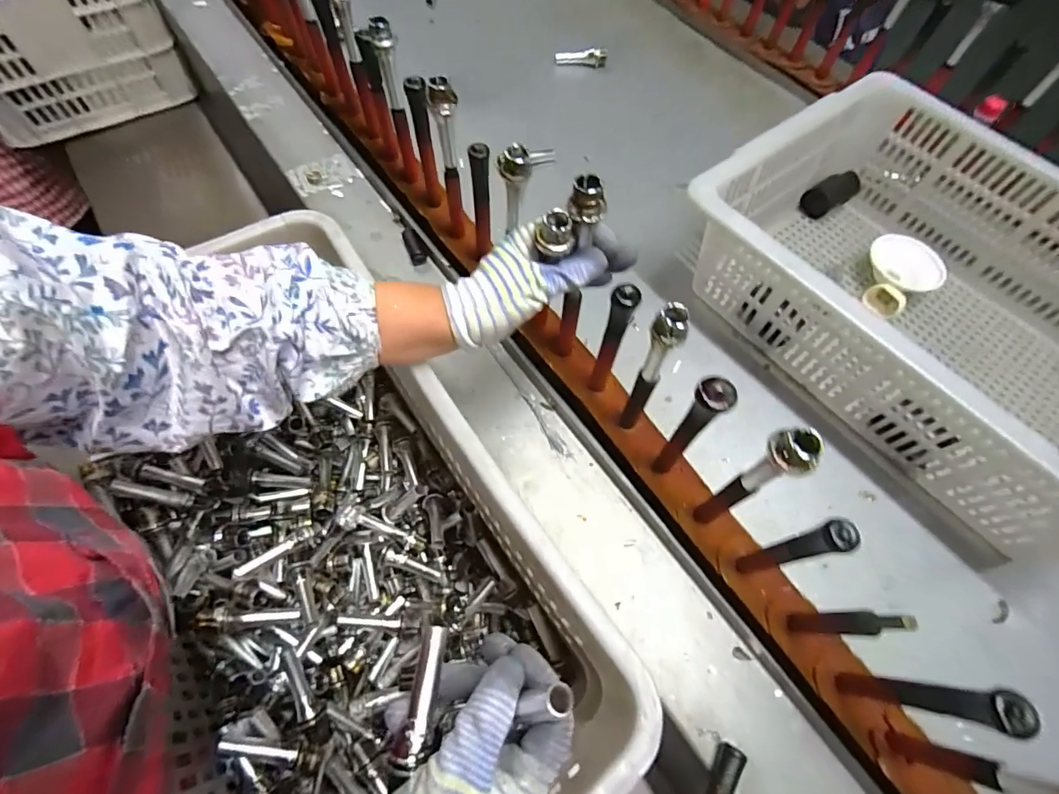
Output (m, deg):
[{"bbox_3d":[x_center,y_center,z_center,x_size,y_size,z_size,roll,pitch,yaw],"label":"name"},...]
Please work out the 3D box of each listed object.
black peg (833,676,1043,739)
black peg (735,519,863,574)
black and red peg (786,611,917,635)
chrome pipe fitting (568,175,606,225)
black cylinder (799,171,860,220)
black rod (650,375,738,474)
[{"bbox_3d":[0.249,0.195,0.308,0.015,0.144,0.019,7,63,1],"label":"black peg"},{"bbox_3d":[0.188,0.112,0.345,0.020,0.146,0.017,-18,66,-10],"label":"black peg"},{"bbox_3d":[0.217,0.159,0.334,0.009,0.127,0.015,-2,63,-3],"label":"black and red peg"},{"bbox_3d":[0.040,-0.134,0.322,0.025,0.022,0.021,11,63,4],"label":"chrome pipe fitting"},{"bbox_3d":[0.398,-0.269,0.632,0.066,0.047,0.039,-30,68,-15],"label":"black cylinder"},{"bbox_3d":[0.122,0.030,0.378,0.023,0.147,0.021,1,63,-2],"label":"black rod"}]

